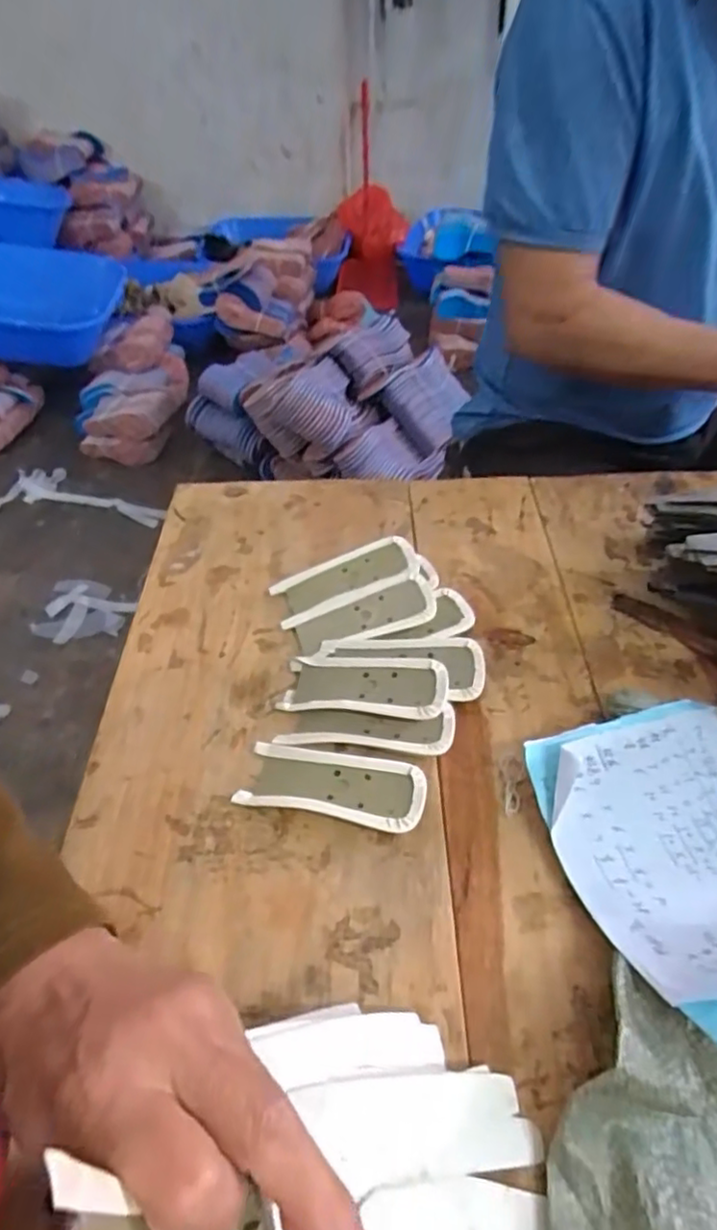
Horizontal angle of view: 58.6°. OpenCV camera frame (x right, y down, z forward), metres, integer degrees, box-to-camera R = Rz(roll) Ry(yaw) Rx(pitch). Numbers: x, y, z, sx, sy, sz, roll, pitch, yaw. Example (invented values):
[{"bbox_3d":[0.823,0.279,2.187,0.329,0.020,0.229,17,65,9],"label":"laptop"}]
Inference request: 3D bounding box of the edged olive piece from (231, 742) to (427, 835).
[{"bbox_3d":[-0.017,0.110,0.409,0.116,0.015,0.044,10,48,11],"label":"edged olive piece"}]

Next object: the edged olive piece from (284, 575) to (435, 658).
[{"bbox_3d":[0.001,0.000,0.494,0.114,0.013,0.048,-16,47,4],"label":"edged olive piece"}]

